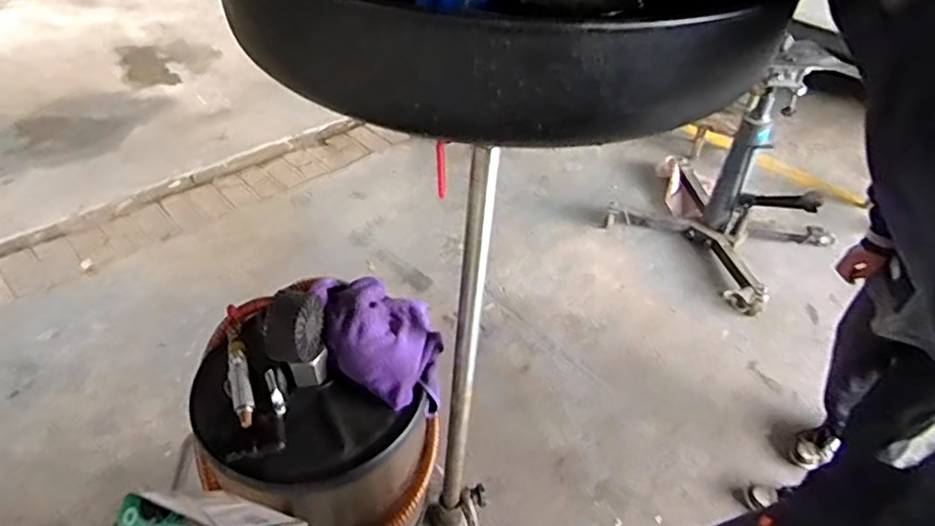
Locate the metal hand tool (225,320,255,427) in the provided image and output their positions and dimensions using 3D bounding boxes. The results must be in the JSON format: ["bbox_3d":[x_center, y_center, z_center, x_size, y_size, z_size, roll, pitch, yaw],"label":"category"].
[{"bbox_3d":[-0.240,0.113,0.642,0.021,0.014,0.132,-11,45,-19],"label":"metal hand tool"}]

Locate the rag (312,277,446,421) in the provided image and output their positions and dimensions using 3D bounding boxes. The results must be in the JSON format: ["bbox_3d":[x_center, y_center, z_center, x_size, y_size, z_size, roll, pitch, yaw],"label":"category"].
[{"bbox_3d":[-0.095,0.089,0.686,0.132,0.089,0.146,0,42,-7],"label":"rag"}]

